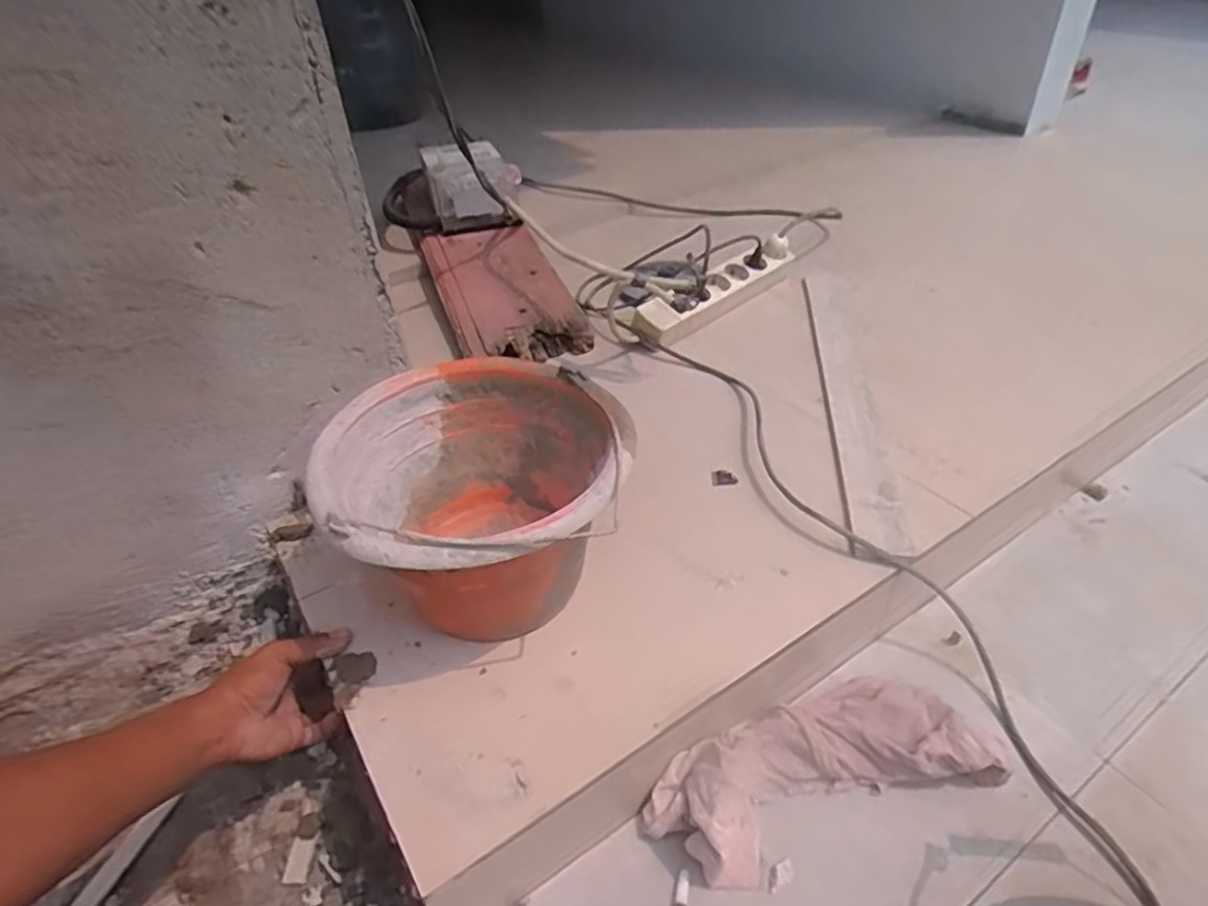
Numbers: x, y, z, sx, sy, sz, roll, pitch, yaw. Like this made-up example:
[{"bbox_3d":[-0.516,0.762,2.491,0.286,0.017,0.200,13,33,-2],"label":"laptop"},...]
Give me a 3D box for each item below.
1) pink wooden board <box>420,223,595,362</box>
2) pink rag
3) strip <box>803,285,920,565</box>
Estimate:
[{"bbox_3d":[-0.157,-0.255,1.050,0.177,0.034,0.373,-16,51,-14],"label":"pink wooden board"},{"bbox_3d":[0.167,0.252,0.557,0.274,0.080,0.112,-17,41,-13],"label":"pink rag"},{"bbox_3d":[0.298,-0.077,0.841,0.055,0.016,0.559,1,40,9],"label":"strip"}]

